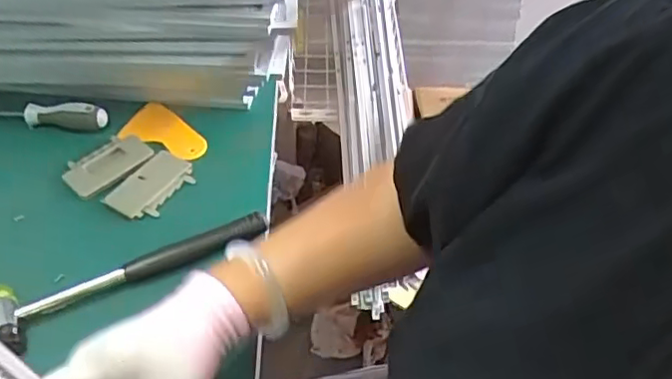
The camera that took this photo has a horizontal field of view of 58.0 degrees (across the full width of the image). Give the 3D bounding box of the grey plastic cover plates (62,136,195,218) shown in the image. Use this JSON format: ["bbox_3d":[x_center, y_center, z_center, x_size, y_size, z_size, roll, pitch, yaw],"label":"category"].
[{"bbox_3d":[-0.213,-0.016,0.625,0.115,0.016,0.086,20,50,16],"label":"grey plastic cover plates"}]

